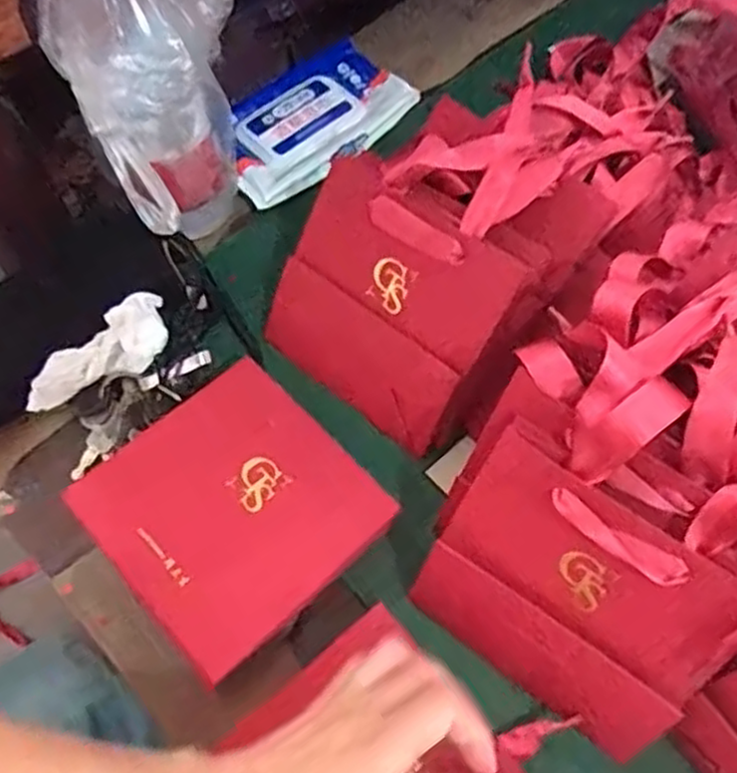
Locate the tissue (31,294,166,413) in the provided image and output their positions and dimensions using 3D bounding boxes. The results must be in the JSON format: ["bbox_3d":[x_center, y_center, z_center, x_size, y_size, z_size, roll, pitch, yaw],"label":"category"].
[{"bbox_3d":[-0.170,-0.018,0.463,0.098,0.033,0.034,-32,68,-15],"label":"tissue"}]

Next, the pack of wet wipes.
[{"bbox_3d":[-0.044,-0.214,0.583,0.164,0.021,0.097,-34,69,-16],"label":"pack of wet wipes"}]

